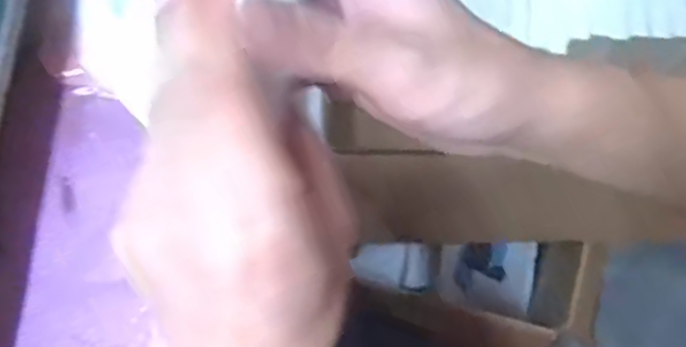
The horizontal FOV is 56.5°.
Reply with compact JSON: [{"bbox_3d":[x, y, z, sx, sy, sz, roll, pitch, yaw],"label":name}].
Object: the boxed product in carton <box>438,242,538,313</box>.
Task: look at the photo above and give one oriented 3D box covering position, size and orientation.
[{"bbox_3d":[0.216,0.150,0.970,0.150,0.042,0.101,7,73,4],"label":"boxed product in carton"}]

